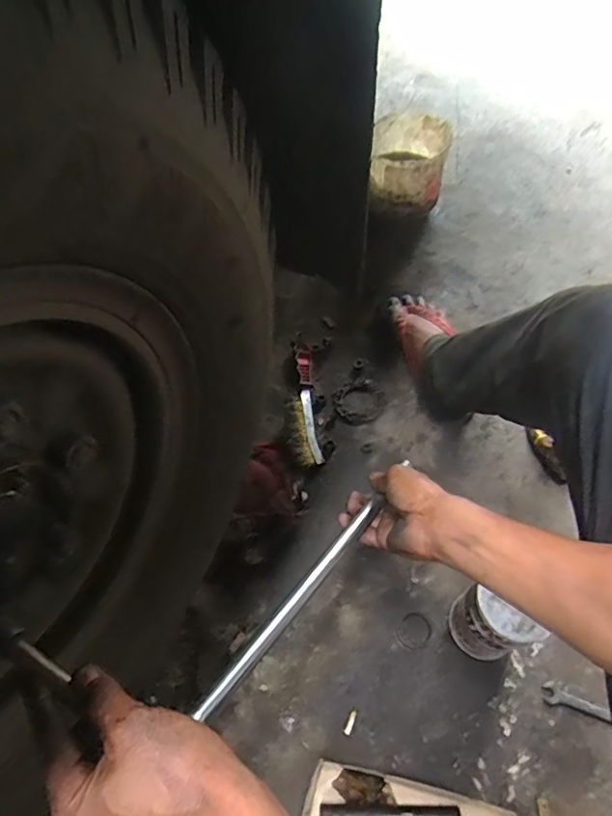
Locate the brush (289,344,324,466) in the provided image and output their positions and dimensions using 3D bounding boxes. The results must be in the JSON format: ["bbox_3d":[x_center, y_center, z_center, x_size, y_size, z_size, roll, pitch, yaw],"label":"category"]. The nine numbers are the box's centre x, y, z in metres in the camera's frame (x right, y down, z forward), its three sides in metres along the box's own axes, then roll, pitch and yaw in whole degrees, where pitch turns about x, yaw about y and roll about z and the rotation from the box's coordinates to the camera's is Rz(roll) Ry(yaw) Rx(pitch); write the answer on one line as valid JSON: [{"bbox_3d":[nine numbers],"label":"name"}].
[{"bbox_3d":[-0.005,-0.011,0.898,0.046,0.025,0.220,-5,61,-2],"label":"brush"}]

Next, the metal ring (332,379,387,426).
[{"bbox_3d":[0.087,-0.010,0.912,0.077,0.021,0.080,0,61,1],"label":"metal ring"}]

